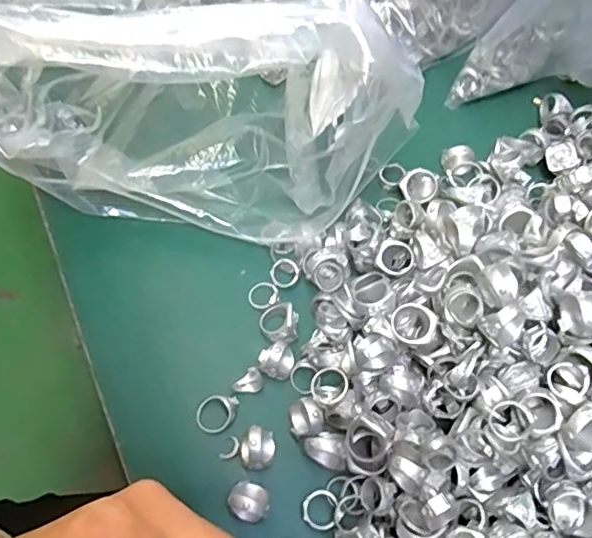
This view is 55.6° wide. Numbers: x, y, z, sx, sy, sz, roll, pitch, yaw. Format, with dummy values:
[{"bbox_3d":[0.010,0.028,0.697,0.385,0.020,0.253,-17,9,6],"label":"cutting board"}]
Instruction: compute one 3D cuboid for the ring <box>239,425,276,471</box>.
[{"bbox_3d":[-0.024,0.112,0.348,0.024,0.028,0.021,-35,73,-15],"label":"ring"}]

